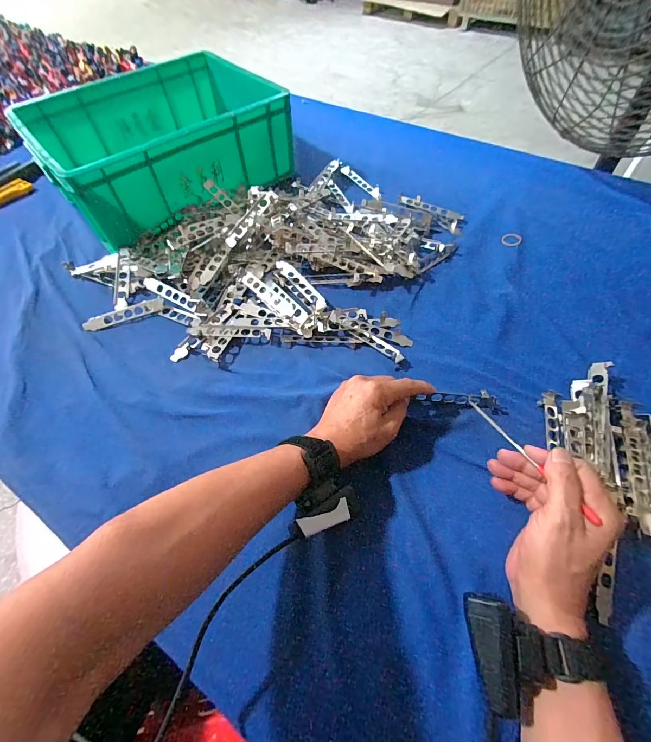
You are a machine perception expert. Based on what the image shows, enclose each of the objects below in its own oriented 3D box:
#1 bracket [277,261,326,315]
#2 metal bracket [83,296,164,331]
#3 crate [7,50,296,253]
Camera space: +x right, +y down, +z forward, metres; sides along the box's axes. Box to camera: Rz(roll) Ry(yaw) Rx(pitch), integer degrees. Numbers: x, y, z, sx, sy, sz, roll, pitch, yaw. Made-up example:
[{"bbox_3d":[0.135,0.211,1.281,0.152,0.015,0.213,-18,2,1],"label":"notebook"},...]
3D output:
[{"bbox_3d":[-0.041,-0.129,0.529,0.033,0.008,0.111,-35,63,-17],"label":"bracket"},{"bbox_3d":[-0.302,-0.084,0.526,0.118,0.008,0.027,-19,60,-9],"label":"metal bracket"},{"bbox_3d":[-0.295,-0.443,0.668,0.429,0.132,0.309,-39,65,-19],"label":"crate"}]

